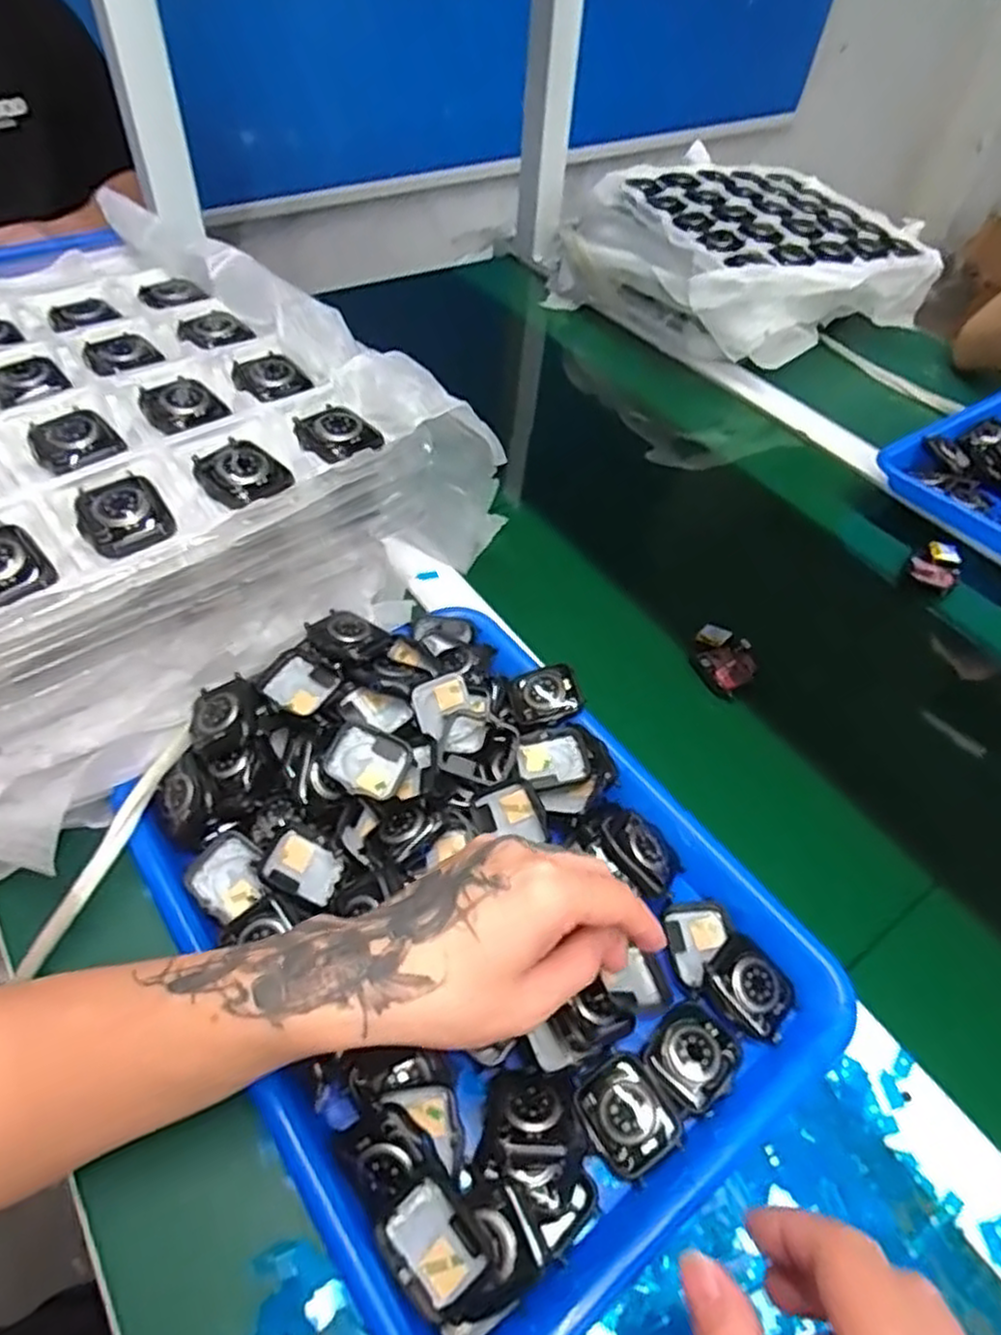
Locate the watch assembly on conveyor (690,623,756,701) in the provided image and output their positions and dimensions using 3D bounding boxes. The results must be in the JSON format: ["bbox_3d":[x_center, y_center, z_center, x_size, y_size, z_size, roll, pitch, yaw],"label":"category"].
[{"bbox_3d":[0.156,-0.005,0.523,0.036,0.018,0.057,-14,52,-15],"label":"watch assembly on conveyor"}]

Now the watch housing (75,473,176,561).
[{"bbox_3d":[-0.177,-0.071,0.350,0.038,0.009,0.051,-28,57,-25],"label":"watch housing"}]

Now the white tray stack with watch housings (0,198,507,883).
[{"bbox_3d":[-0.249,-0.114,0.459,0.332,0.148,0.387,37,57,24],"label":"white tray stack with watch housings"}]

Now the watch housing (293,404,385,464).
[{"bbox_3d":[-0.089,-0.126,0.405,0.039,0.007,0.046,-35,60,-29],"label":"watch housing"}]

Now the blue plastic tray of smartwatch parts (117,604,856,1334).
[{"bbox_3d":[-0.020,0.110,0.382,0.252,0.052,0.334,-29,58,-25],"label":"blue plastic tray of smartwatch parts"}]

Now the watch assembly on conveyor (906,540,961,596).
[{"bbox_3d":[0.354,-0.083,0.605,0.037,0.017,0.041,36,57,24],"label":"watch assembly on conveyor"}]

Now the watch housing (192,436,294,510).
[{"bbox_3d":[-0.132,-0.100,0.380,0.045,0.008,0.039,38,57,25],"label":"watch housing"}]

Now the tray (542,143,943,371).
[{"bbox_3d":[0.274,-0.462,0.846,0.327,0.112,0.301,-22,55,-21],"label":"tray"}]

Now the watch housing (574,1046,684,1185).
[{"bbox_3d":[0.057,0.196,0.330,0.038,0.008,0.043,-24,56,-23],"label":"watch housing"}]

